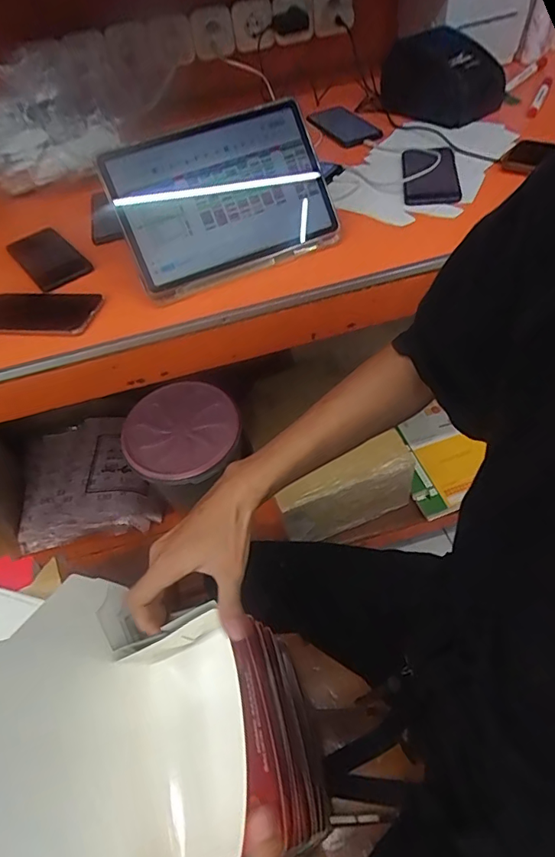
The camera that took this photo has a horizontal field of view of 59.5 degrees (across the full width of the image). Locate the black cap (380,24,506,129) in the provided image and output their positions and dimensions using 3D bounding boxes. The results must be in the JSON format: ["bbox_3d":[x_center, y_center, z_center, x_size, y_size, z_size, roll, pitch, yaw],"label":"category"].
[{"bbox_3d":[0.272,-0.586,0.805,0.124,0.103,0.166,-40,55,-22],"label":"black cap"}]

